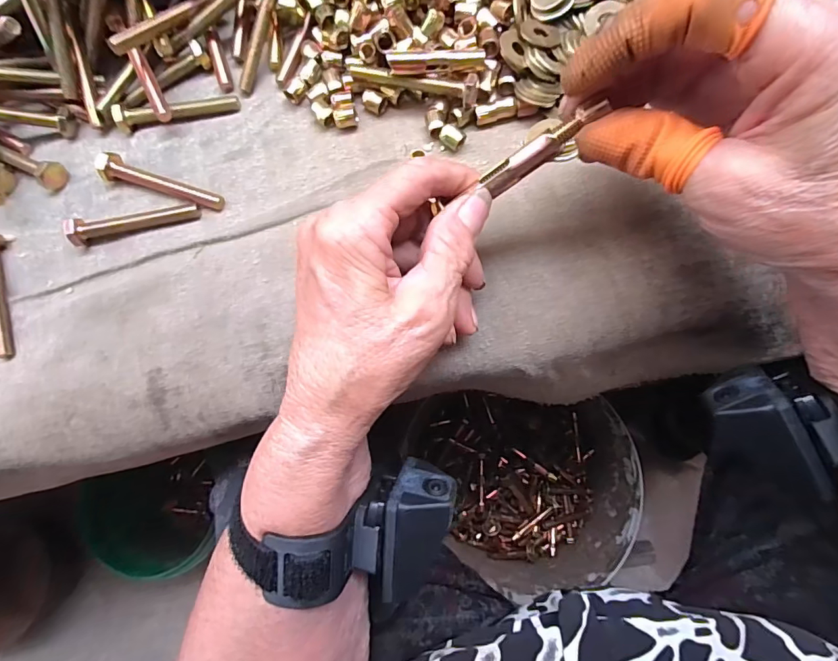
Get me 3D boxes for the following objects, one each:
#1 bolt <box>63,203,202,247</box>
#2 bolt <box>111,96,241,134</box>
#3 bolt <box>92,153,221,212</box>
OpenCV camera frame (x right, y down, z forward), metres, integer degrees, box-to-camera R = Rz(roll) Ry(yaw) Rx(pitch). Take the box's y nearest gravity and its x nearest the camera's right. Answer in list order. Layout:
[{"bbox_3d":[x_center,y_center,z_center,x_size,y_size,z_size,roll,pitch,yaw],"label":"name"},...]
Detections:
[{"bbox_3d":[-0.151,-0.058,0.233,0.070,0.011,0.012,-11,79,4],"label":"bolt"},{"bbox_3d":[-0.129,-0.118,0.240,0.064,0.012,0.012,-8,79,4],"label":"bolt"},{"bbox_3d":[-0.135,-0.077,0.234,0.065,0.014,0.013,18,83,9],"label":"bolt"}]

